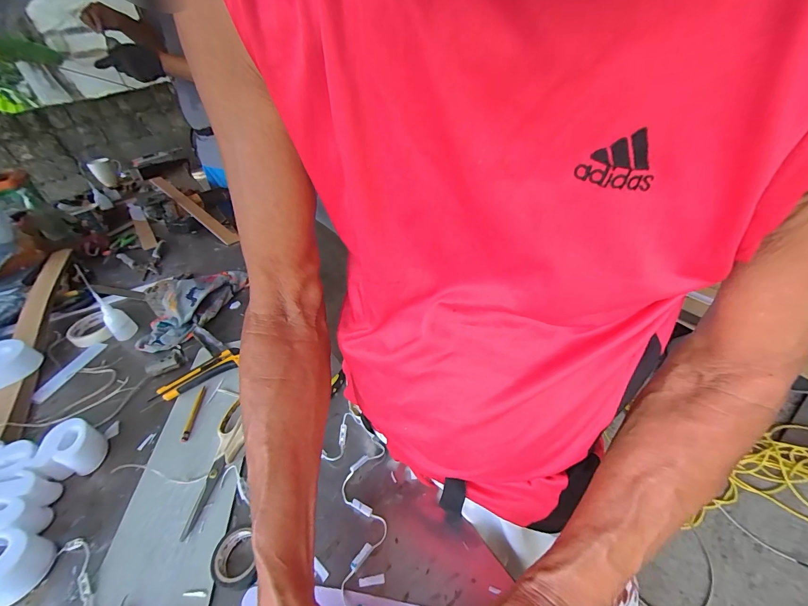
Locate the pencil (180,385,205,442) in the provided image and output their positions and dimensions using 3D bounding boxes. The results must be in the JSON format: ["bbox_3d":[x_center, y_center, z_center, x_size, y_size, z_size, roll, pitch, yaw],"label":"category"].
[{"bbox_3d":[-0.323,0.171,0.531,0.010,0.010,0.095,-10,37,-3],"label":"pencil"}]

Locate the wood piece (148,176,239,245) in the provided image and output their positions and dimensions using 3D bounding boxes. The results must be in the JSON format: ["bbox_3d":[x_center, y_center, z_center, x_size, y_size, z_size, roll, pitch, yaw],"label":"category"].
[{"bbox_3d":[-0.744,-0.337,1.193,0.668,0.016,0.057,34,35,32],"label":"wood piece"}]

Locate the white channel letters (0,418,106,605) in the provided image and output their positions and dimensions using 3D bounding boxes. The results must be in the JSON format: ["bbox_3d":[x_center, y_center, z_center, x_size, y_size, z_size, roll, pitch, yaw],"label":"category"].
[{"bbox_3d":[-0.480,0.252,0.424,0.131,0.045,0.204,-13,39,-7],"label":"white channel letters"}]

